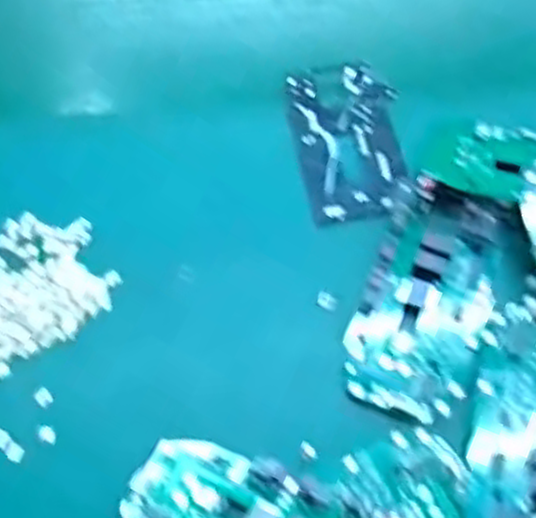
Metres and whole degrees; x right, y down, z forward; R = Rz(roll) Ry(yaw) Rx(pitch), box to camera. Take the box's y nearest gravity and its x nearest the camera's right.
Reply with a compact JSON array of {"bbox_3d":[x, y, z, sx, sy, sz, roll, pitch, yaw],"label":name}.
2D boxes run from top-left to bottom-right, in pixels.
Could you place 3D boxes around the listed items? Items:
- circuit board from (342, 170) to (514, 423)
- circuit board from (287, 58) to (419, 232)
[{"bbox_3d":[0.059,0.012,0.292,0.046,0.015,0.086,22,65,9],"label":"circuit board"},{"bbox_3d":[0.033,-0.051,0.328,0.043,0.010,0.078,-7,64,-5],"label":"circuit board"}]

